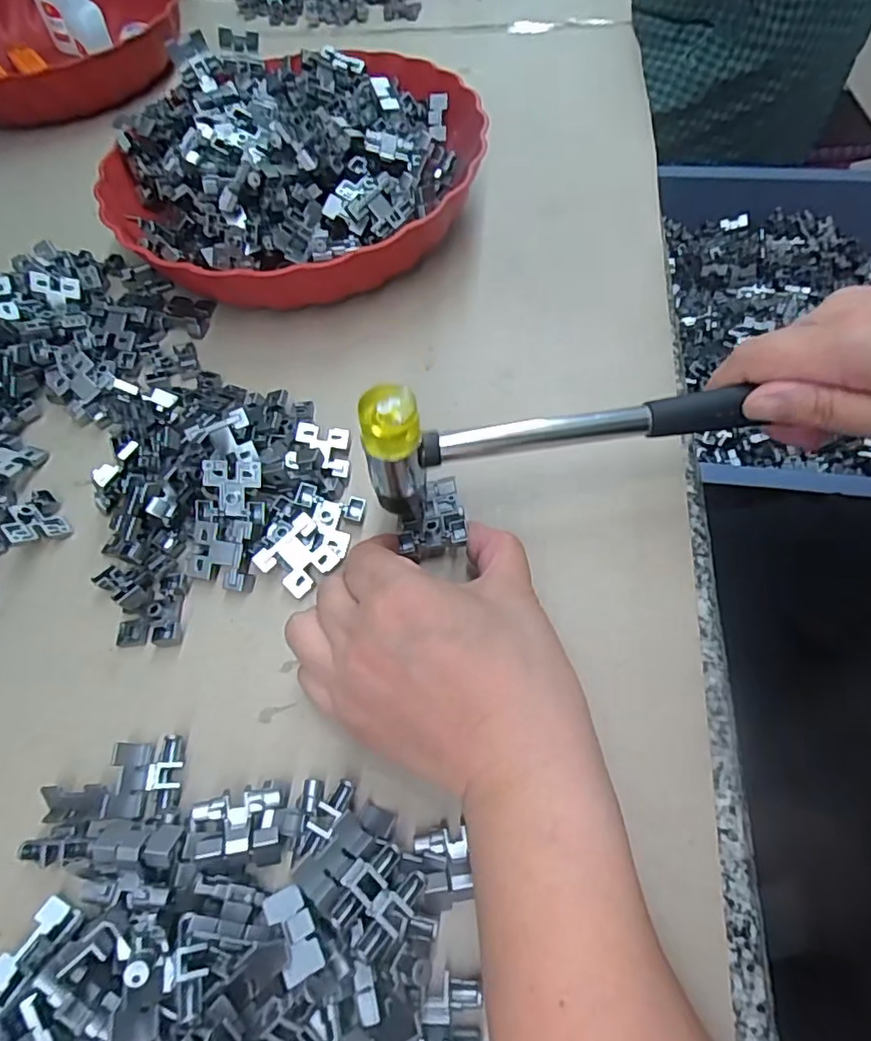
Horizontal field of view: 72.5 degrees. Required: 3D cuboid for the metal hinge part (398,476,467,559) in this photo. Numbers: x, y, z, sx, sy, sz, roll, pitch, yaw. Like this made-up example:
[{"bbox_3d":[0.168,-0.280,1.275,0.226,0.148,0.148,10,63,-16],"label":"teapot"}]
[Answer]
[{"bbox_3d":[-0.002,-0.002,0.275,0.029,0.007,0.040,-4,59,2],"label":"metal hinge part"}]

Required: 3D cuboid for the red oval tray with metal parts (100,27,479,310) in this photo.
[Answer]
[{"bbox_3d":[-0.093,-0.231,0.399,0.246,0.060,0.248,-4,59,2],"label":"red oval tray with metal parts"}]

